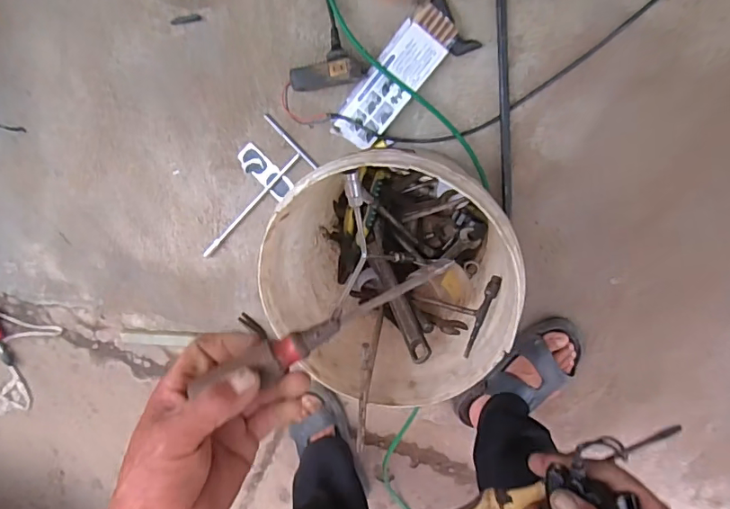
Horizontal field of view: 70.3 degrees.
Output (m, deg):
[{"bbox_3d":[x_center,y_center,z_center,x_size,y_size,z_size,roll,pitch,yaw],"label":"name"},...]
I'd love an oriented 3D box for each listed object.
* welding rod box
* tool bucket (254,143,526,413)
[{"bbox_3d":[0.045,-0.292,0.860,0.082,0.022,0.244,40,99,-1],"label":"welding rod box"},{"bbox_3d":[0.043,0.014,0.758,0.284,0.339,0.303,1,98,5],"label":"tool bucket"}]

